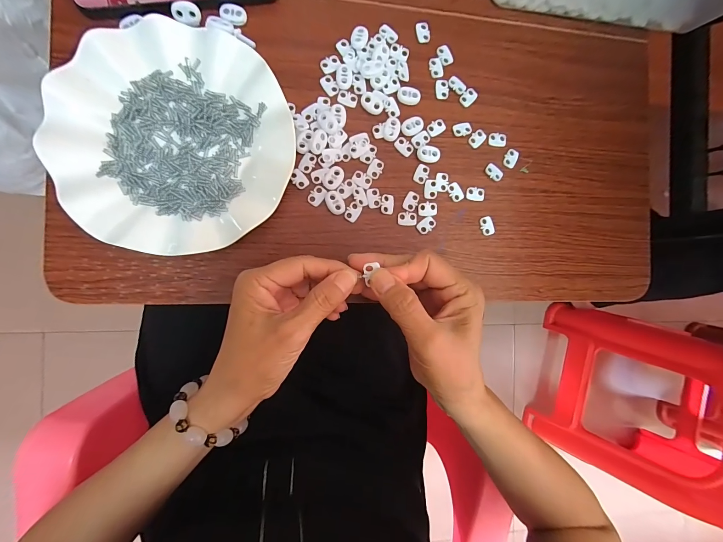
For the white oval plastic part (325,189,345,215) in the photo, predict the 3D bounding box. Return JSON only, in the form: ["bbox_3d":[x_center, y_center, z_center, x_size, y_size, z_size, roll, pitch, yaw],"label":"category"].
[{"bbox_3d":[-0.024,-0.064,0.283,0.016,0.004,0.023,-27,93,-7],"label":"white oval plastic part"}]

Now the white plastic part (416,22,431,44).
[{"bbox_3d":[0.061,-0.235,0.300,0.014,0.004,0.019,-10,91,-8],"label":"white plastic part"}]

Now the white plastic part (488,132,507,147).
[{"bbox_3d":[0.139,-0.134,0.310,0.019,0.004,0.013,5,89,-8],"label":"white plastic part"}]

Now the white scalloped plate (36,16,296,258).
[{"bbox_3d":[-0.151,-0.108,0.252,0.180,0.023,0.182,0,90,-8],"label":"white scalloped plate"}]

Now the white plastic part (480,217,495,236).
[{"bbox_3d":[0.127,-0.045,0.307,0.012,0.004,0.018,-18,92,-8],"label":"white plastic part"}]

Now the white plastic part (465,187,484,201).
[{"bbox_3d":[0.115,-0.077,0.305,0.019,0.004,0.013,2,89,-8],"label":"white plastic part"}]

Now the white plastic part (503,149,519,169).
[{"bbox_3d":[0.153,-0.115,0.312,0.012,0.004,0.021,28,86,-7],"label":"white plastic part"}]

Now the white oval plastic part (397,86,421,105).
[{"bbox_3d":[0.046,-0.170,0.295,0.022,0.005,0.016,6,89,-8],"label":"white oval plastic part"}]

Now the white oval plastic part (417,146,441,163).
[{"bbox_3d":[0.066,-0.114,0.297,0.023,0.004,0.016,7,89,-8],"label":"white oval plastic part"}]

